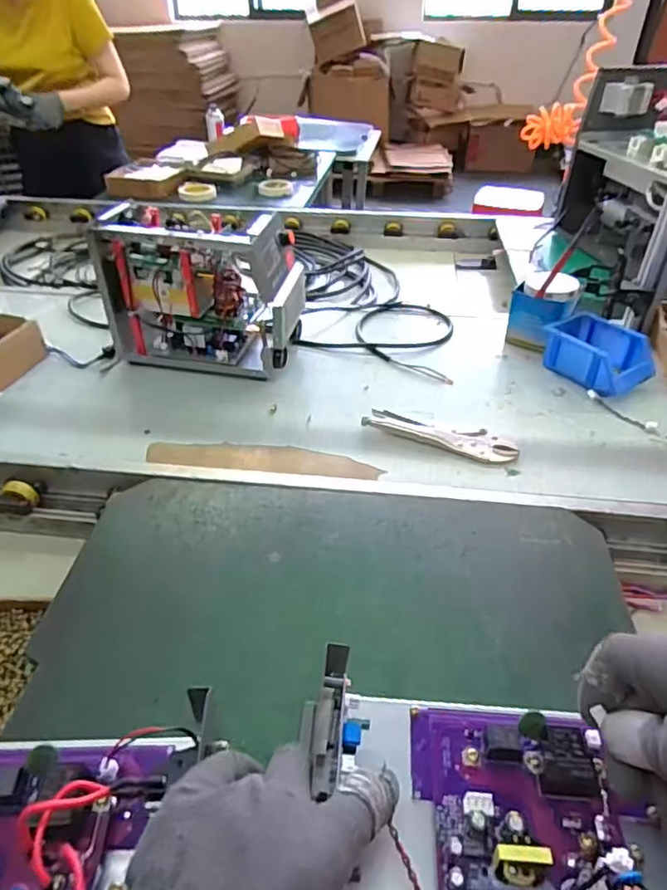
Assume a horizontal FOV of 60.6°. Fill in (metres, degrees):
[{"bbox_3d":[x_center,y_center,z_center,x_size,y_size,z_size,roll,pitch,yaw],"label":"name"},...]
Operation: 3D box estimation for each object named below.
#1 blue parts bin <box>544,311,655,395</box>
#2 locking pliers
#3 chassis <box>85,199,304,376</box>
[{"bbox_3d":[0.432,-0.148,0.935,0.116,0.065,0.157,-28,48,-29],"label":"blue parts bin"},{"bbox_3d":[0.150,-0.013,0.806,0.212,0.015,0.056,15,43,17],"label":"locking pliers"},{"bbox_3d":[-0.204,-0.242,0.916,0.297,0.222,0.127,8,41,10],"label":"chassis"}]

